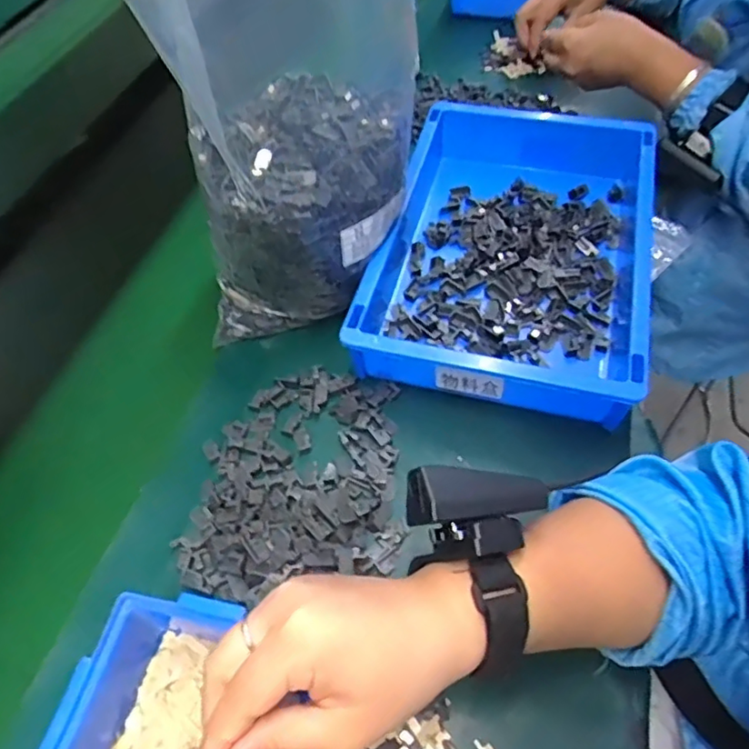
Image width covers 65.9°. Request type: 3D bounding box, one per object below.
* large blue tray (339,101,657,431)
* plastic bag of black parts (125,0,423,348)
[{"bbox_3d":[0.124,-0.111,0.507,0.214,0.073,0.318,12,58,12],"label":"large blue tray"},{"bbox_3d":[-0.049,-0.182,0.425,0.140,0.290,0.188,8,57,10],"label":"plastic bag of black parts"}]

